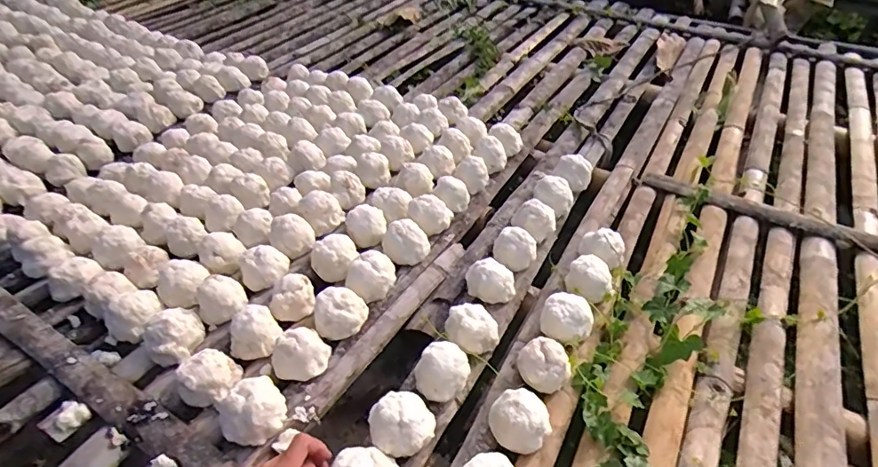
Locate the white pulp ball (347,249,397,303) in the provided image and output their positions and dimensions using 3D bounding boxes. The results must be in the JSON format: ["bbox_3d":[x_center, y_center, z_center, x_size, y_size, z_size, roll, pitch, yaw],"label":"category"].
[{"bbox_3d":[-0.103,0.065,0.786,0.064,0.054,0.076,31,51,32],"label":"white pulp ball"}]

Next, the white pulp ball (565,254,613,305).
[{"bbox_3d":[0.226,0.070,0.765,0.064,0.052,0.068,-1,43,1],"label":"white pulp ball"}]

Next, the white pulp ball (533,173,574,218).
[{"bbox_3d":[0.210,-0.066,0.930,0.072,0.056,0.071,-9,41,-8],"label":"white pulp ball"}]

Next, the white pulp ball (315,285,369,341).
[{"bbox_3d":[-0.141,0.113,0.729,0.076,0.052,0.066,-11,42,-10],"label":"white pulp ball"}]

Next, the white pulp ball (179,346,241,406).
[{"bbox_3d":[-0.292,0.180,0.648,0.060,0.047,0.062,-1,43,1],"label":"white pulp ball"}]

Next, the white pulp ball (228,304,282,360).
[{"bbox_3d":[-0.252,0.138,0.696,0.065,0.047,0.067,-1,43,1],"label":"white pulp ball"}]

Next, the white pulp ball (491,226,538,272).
[{"bbox_3d":[0.123,0.029,0.829,0.071,0.055,0.064,6,42,9],"label":"white pulp ball"}]

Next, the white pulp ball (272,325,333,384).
[{"bbox_3d":[-0.186,0.158,0.676,0.073,0.048,0.063,2,41,4],"label":"white pulp ball"}]

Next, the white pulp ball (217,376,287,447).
[{"bbox_3d":[-0.225,0.210,0.610,0.075,0.047,0.071,-24,46,-23],"label":"white pulp ball"}]

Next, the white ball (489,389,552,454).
[{"bbox_3d":[0.096,0.215,0.593,0.069,0.045,0.064,-6,41,-5],"label":"white ball"}]

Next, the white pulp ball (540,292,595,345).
[{"bbox_3d":[0.178,0.128,0.719,0.071,0.061,0.075,13,43,16],"label":"white pulp ball"}]

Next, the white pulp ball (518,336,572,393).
[{"bbox_3d":[0.133,0.169,0.653,0.058,0.046,0.053,-1,43,1],"label":"white pulp ball"}]

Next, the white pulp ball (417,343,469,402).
[{"bbox_3d":[0.004,0.171,0.646,0.070,0.053,0.070,-1,41,1],"label":"white pulp ball"}]

